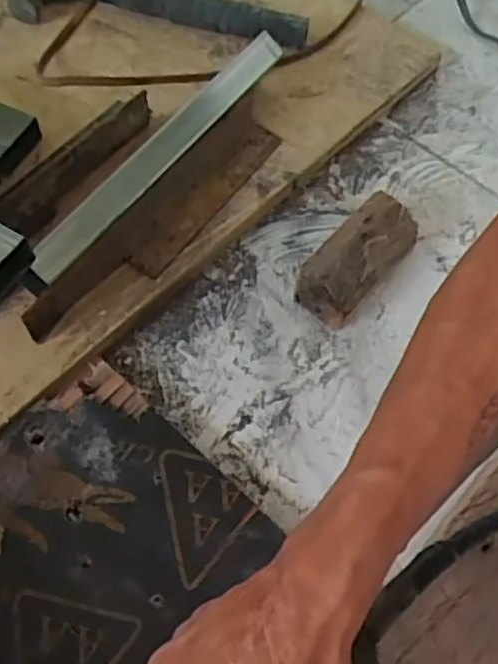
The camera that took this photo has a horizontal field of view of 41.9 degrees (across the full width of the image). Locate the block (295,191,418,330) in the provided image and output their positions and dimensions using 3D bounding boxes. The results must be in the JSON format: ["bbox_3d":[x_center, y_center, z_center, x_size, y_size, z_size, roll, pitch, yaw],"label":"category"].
[{"bbox_3d":[0.086,-0.057,0.512,0.047,0.047,0.103,40,67,17],"label":"block"}]

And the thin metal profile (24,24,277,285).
[{"bbox_3d":[-0.061,-0.145,0.504,0.022,0.027,0.289,31,65,13],"label":"thin metal profile"}]

